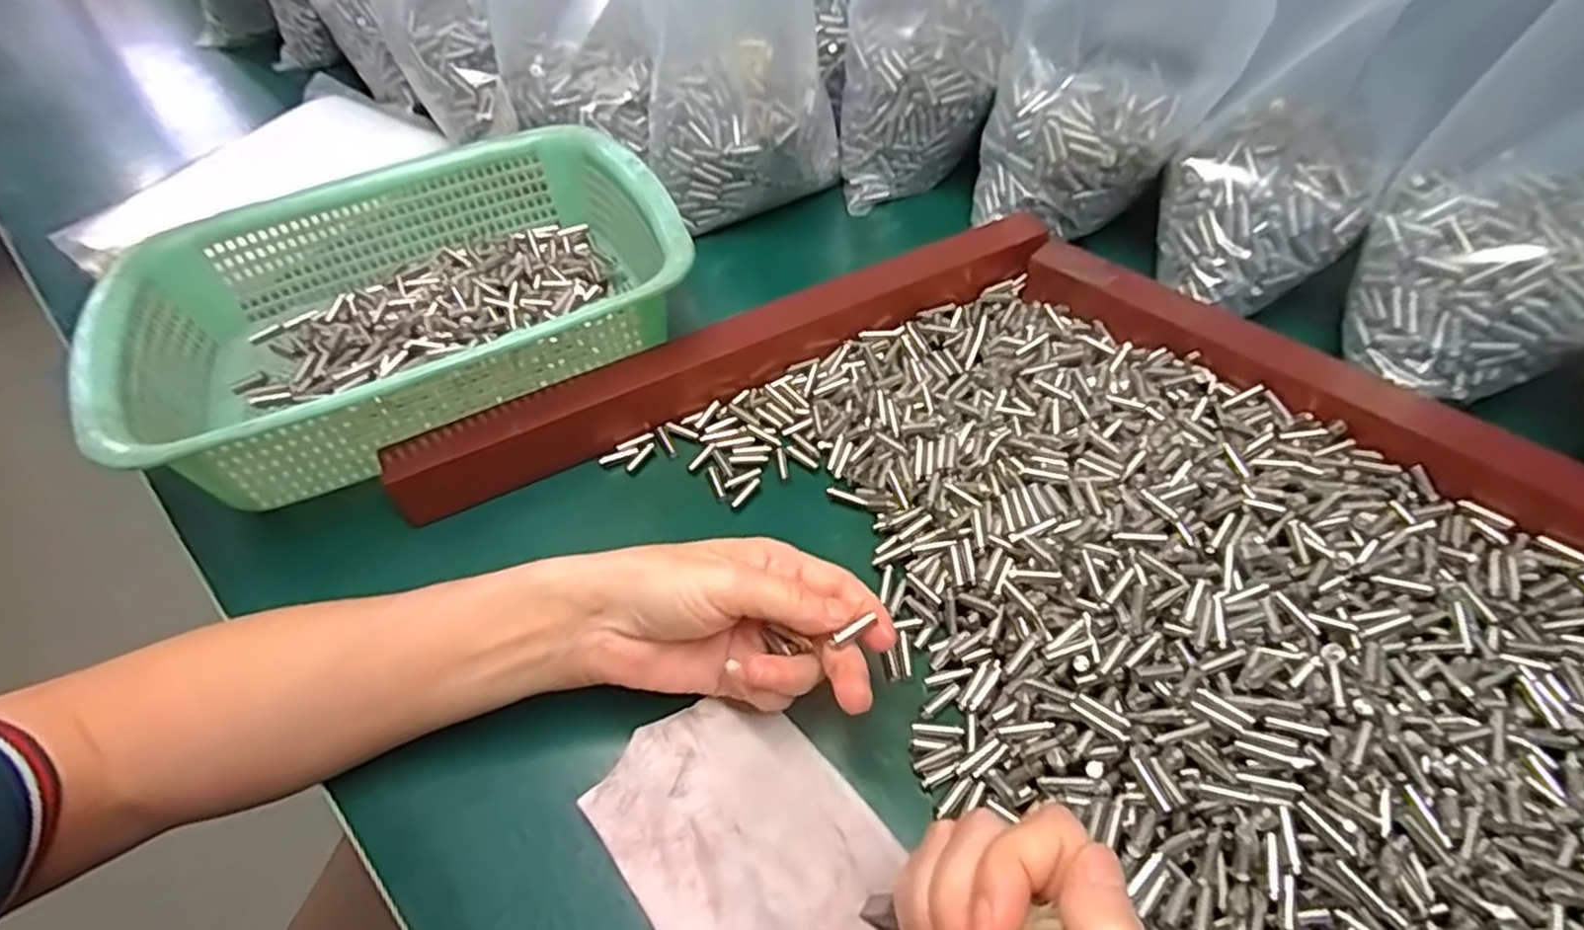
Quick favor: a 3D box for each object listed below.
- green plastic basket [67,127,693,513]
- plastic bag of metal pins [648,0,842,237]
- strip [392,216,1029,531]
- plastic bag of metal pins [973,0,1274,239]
[{"bbox_3d":[-0.217,-0.099,0.448,0.297,0.086,0.226,-25,56,-13],"label":"green plastic basket"},{"bbox_3d":[-0.040,-0.276,0.495,0.127,0.201,0.104,-11,54,-2],"label":"plastic bag of metal pins"},{"bbox_3d":[-0.029,-0.068,0.435,0.394,0.031,0.031,-24,55,-12],"label":"strip"},{"bbox_3d":[0.187,-0.241,0.452,0.126,0.182,0.083,11,56,13],"label":"plastic bag of metal pins"}]

